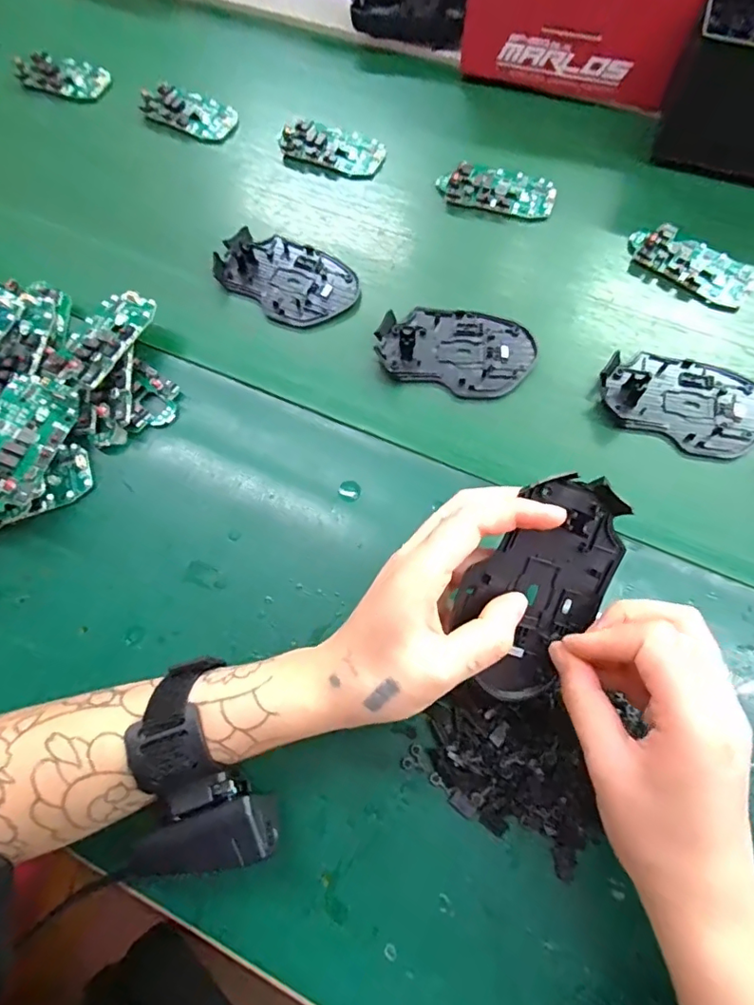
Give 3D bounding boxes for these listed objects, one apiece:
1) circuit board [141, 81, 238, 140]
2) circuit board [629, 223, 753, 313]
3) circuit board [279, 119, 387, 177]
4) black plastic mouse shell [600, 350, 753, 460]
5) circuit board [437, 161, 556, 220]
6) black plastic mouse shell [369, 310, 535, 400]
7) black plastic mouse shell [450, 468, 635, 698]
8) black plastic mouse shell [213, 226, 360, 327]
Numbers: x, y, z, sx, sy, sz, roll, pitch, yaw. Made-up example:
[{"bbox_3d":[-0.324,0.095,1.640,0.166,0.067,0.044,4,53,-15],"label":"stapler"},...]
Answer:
[{"bbox_3d":[-0.172,-0.368,0.491,0.086,0.016,0.044,25,73,11],"label":"circuit board"},{"bbox_3d":[0.247,-0.188,0.411,0.097,0.013,0.046,33,75,13],"label":"circuit board"},{"bbox_3d":[-0.039,-0.318,0.471,0.092,0.013,0.042,16,72,8],"label":"circuit board"},{"bbox_3d":[0.216,-0.074,0.369,0.110,0.014,0.071,25,73,11],"label":"black plastic mouse shell"},{"bbox_3d":[0.101,-0.264,0.445,0.096,0.016,0.041,9,71,6],"label":"circuit board"},{"bbox_3d":[0.058,-0.117,0.390,0.111,0.016,0.070,17,72,9],"label":"black plastic mouse shell"},{"bbox_3d":[0.082,0.043,0.267,0.068,0.018,0.116,27,94,-15],"label":"black plastic mouse shell"},{"bbox_3d":[-0.072,-0.183,0.421,0.110,0.013,0.072,36,76,14],"label":"black plastic mouse shell"}]

